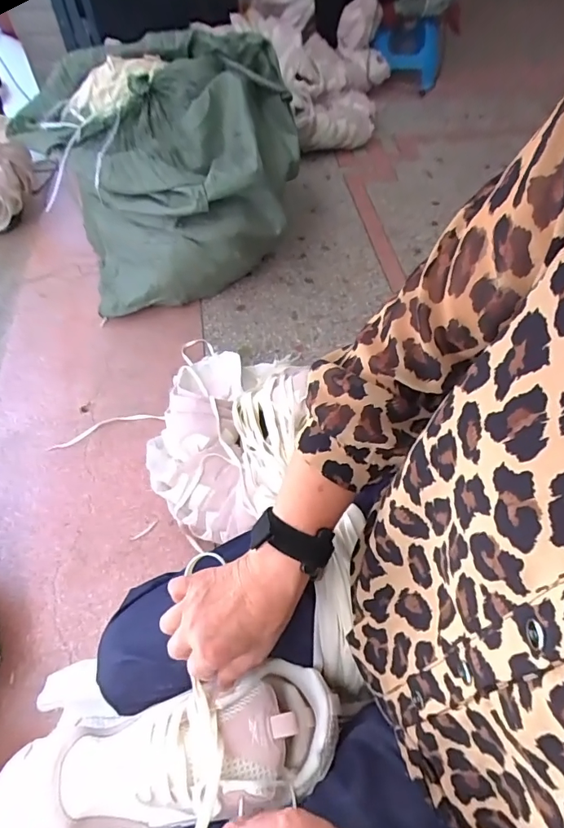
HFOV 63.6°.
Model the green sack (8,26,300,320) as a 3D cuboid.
[{"bbox_3d":[-0.278,-0.604,1.138,0.628,0.401,0.495,-12,57,-5],"label":"green sack"}]

